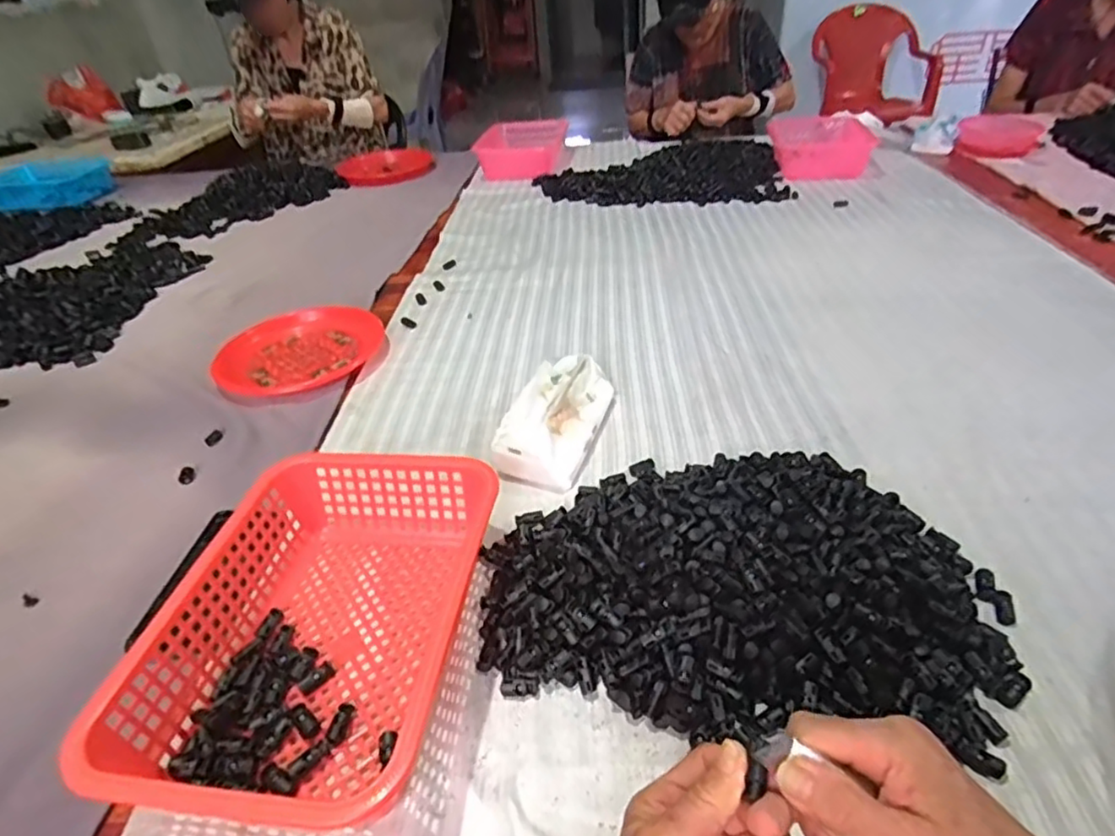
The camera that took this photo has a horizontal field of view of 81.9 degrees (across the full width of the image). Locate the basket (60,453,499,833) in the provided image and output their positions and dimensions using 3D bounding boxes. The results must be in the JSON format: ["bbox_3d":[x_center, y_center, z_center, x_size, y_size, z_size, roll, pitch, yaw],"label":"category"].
[{"bbox_3d":[-0.177,0.158,0.499,0.210,0.082,0.295,3,40,9],"label":"basket"}]

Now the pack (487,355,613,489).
[{"bbox_3d":[-0.001,-0.005,0.703,0.090,0.072,0.167,10,41,18],"label":"pack"}]

